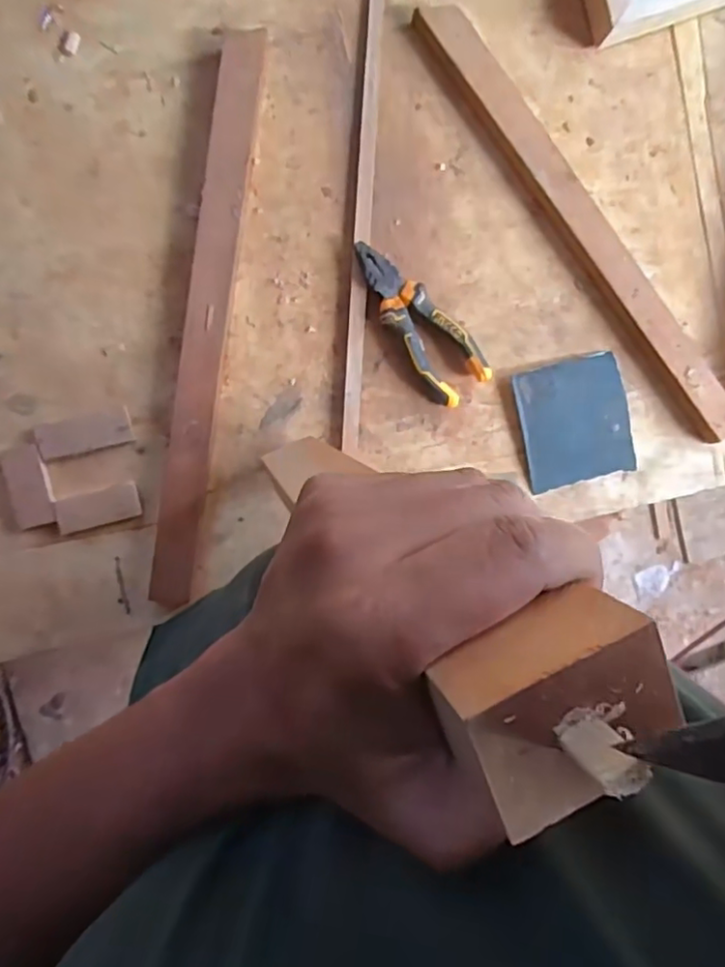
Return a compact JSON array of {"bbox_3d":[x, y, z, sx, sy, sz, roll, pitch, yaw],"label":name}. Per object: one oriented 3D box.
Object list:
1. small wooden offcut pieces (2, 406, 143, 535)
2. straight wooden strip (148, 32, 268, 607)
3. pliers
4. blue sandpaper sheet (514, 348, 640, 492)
[{"bbox_3d":[-0.242,-0.008,0.520,0.106,0.011,0.092,-13,94,-5],"label":"small wooden offcut pieces"},{"bbox_3d":[-0.127,-0.131,0.513,0.034,0.019,0.458,8,92,-5],"label":"straight wooden strip"},{"bbox_3d":[0.047,-0.141,0.540,0.058,0.025,0.153,-40,95,-2],"label":"pliers"},{"bbox_3d":[0.196,-0.057,0.570,0.104,0.011,0.110,-14,94,-4],"label":"blue sandpaper sheet"}]

